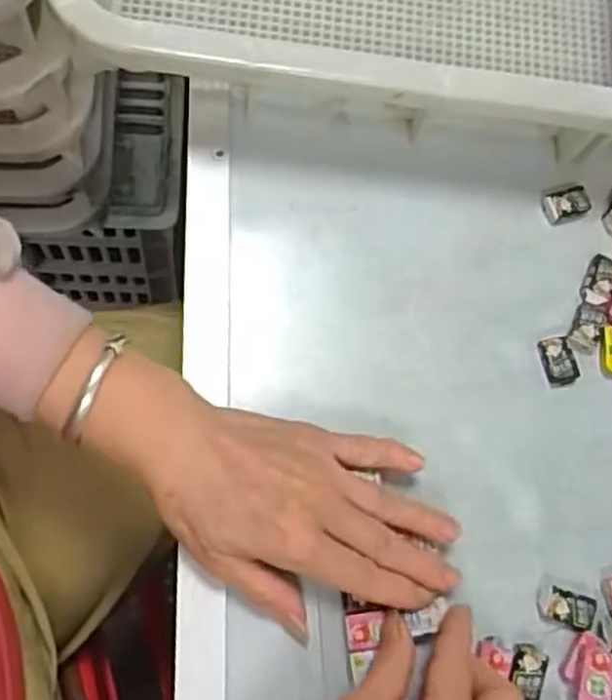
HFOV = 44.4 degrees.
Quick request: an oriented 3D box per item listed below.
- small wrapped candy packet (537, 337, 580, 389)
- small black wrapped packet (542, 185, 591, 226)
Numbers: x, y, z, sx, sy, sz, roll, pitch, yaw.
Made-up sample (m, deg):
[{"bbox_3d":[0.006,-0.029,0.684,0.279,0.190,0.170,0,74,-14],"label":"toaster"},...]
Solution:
[{"bbox_3d":[0.146,0.007,0.432,0.019,0.006,0.028,-10,76,-11],"label":"small wrapped candy packet"},{"bbox_3d":[0.161,-0.090,0.462,0.028,0.006,0.020,-14,76,-12],"label":"small black wrapped packet"}]

